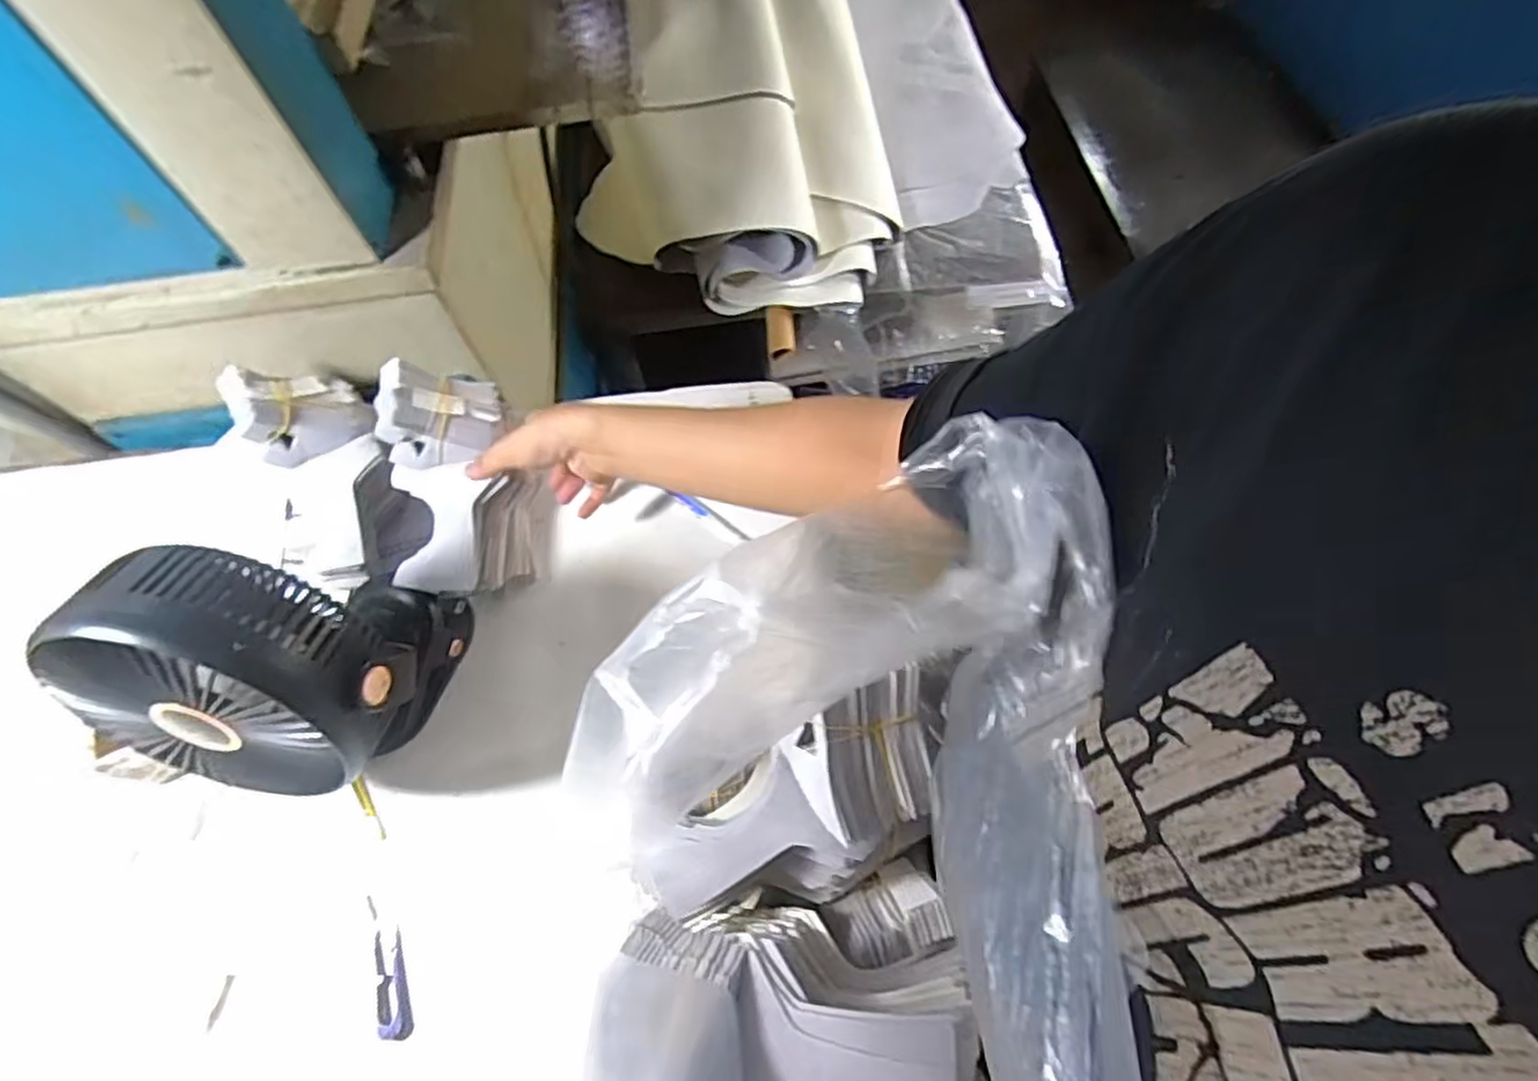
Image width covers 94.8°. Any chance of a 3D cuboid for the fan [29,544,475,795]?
[{"bbox_3d":[-0.334,0.078,0.525,0.169,0.262,0.180,1,63,4],"label":"fan"}]

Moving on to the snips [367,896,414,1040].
[{"bbox_3d":[-0.297,0.331,0.552,0.026,0.016,0.106,-29,52,-11],"label":"snips"}]

